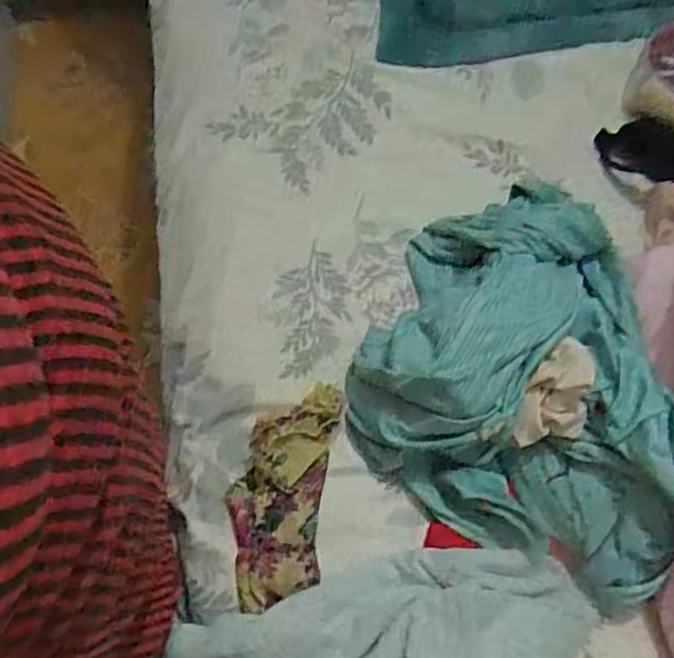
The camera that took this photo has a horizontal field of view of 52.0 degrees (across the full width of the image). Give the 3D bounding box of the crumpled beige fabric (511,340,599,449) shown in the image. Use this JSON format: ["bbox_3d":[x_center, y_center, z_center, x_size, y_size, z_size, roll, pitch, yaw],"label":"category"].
[{"bbox_3d":[0.211,0.062,0.667,0.068,0.054,0.103,11,70,4],"label":"crumpled beige fabric"}]

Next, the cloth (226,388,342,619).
[{"bbox_3d":[-0.057,0.165,0.701,0.097,0.025,0.224,7,70,3],"label":"cloth"}]

